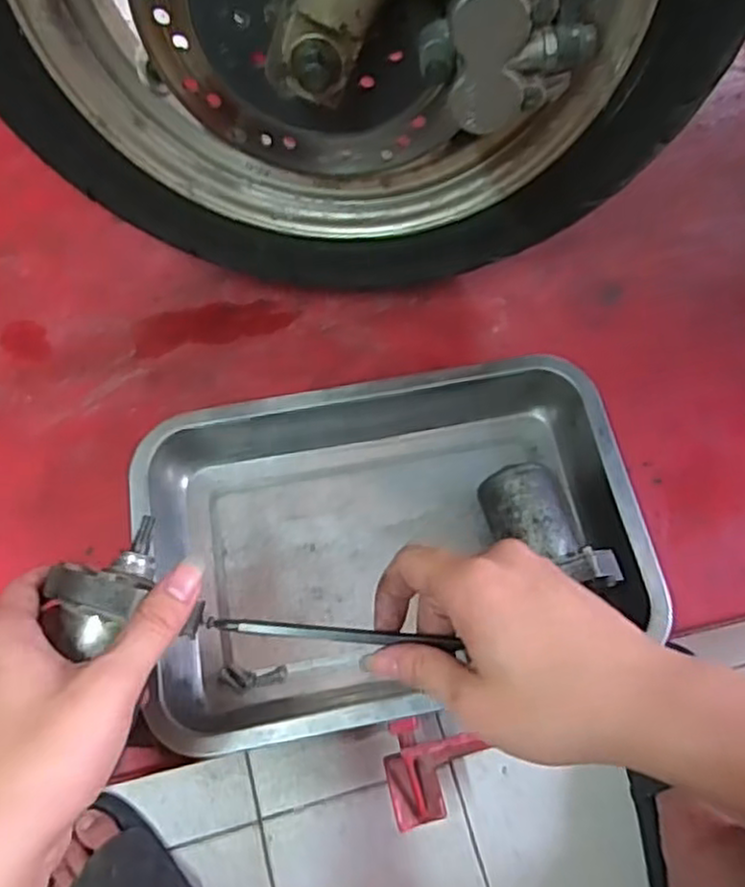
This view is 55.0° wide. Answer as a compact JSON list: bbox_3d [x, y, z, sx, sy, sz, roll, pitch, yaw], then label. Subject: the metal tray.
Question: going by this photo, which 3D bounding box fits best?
[{"bbox_3d":[0.012,0.060,0.466,0.307,0.055,0.219,-11,67,-2],"label":"metal tray"}]

